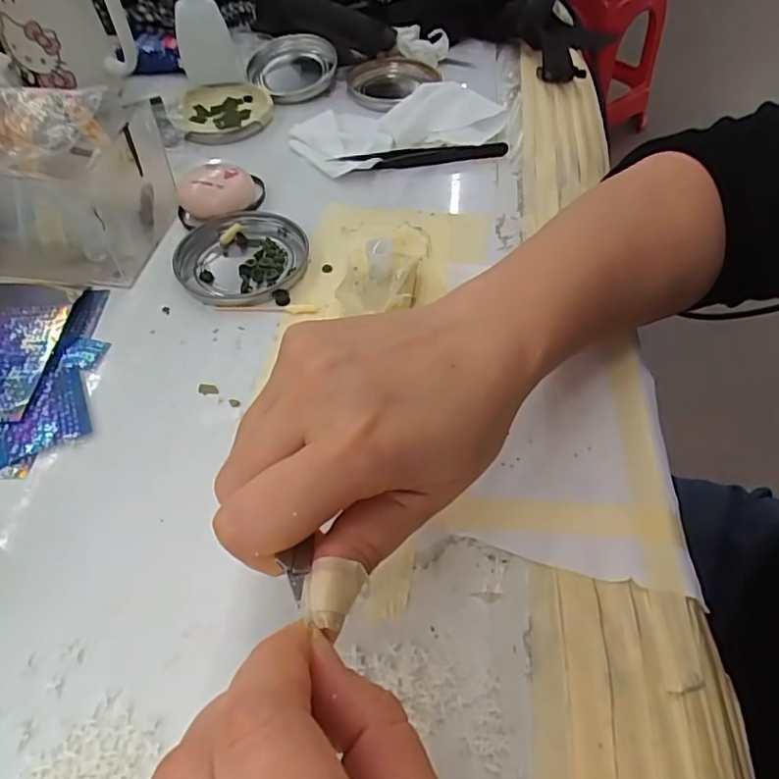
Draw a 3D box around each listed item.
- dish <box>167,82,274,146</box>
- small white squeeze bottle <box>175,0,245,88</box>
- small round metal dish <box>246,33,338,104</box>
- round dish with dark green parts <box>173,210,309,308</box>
[{"bbox_3d":[-0.136,-0.225,0.452,0.078,0.012,0.081,0,52,0],"label":"dish"},{"bbox_3d":[-0.156,-0.308,0.461,0.038,0.100,0.043,16,54,13],"label":"small white squeeze bottle"},{"bbox_3d":[-0.084,-0.279,0.485,0.075,0.023,0.088,-8,52,-6],"label":"small round metal dish"},{"bbox_3d":[-0.091,-0.080,0.343,0.076,0.010,0.075,0,52,0],"label":"round dish with dark green parts"}]

